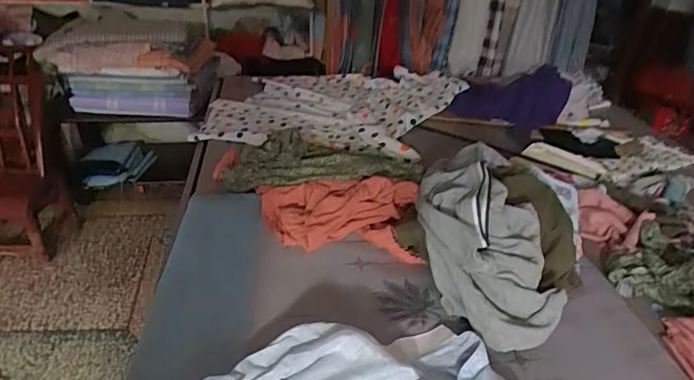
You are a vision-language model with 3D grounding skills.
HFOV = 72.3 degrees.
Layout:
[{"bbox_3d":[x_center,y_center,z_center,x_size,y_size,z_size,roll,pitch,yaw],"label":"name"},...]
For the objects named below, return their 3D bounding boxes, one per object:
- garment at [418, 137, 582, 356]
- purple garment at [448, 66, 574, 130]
[{"bbox_3d":[0.226,0.058,0.726,0.241,0.156,0.324,18,35,23],"label":"garment"},{"bbox_3d":[0.445,-0.253,1.291,0.295,0.109,0.192,2,32,-2],"label":"purple garment"}]

